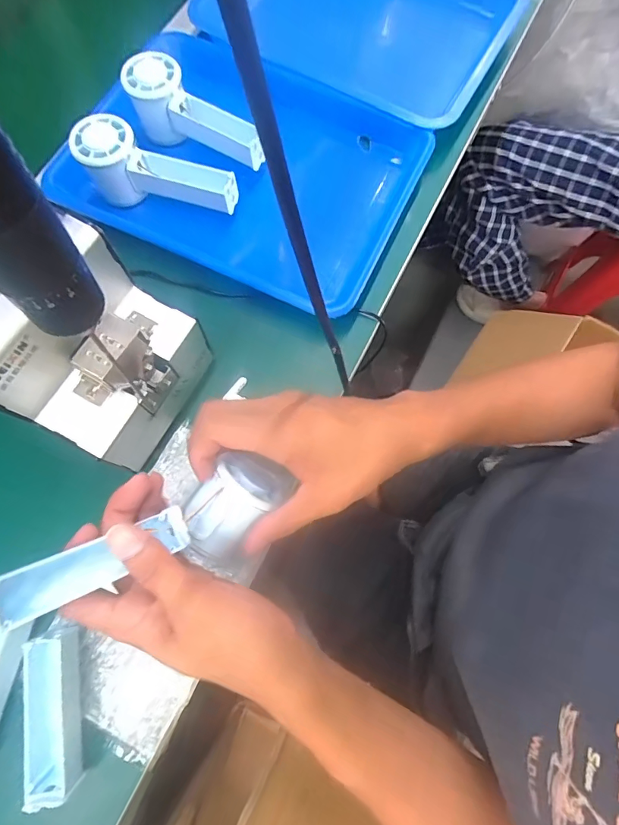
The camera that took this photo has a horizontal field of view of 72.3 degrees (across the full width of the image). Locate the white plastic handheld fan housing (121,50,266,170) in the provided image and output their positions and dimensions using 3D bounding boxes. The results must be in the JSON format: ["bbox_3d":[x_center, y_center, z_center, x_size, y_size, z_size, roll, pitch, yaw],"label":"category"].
[{"bbox_3d":[-0.113,-0.292,0.424,0.147,0.056,0.044,31,75,7],"label":"white plastic handheld fan housing"}]

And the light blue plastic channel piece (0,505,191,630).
[{"bbox_3d":[-0.120,0.084,0.241,0.102,0.021,0.029,-21,75,-25],"label":"light blue plastic channel piece"}]

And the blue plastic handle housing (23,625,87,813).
[{"bbox_3d":[-0.184,0.214,0.304,0.034,0.025,0.103,-17,61,-6],"label":"blue plastic handle housing"}]

